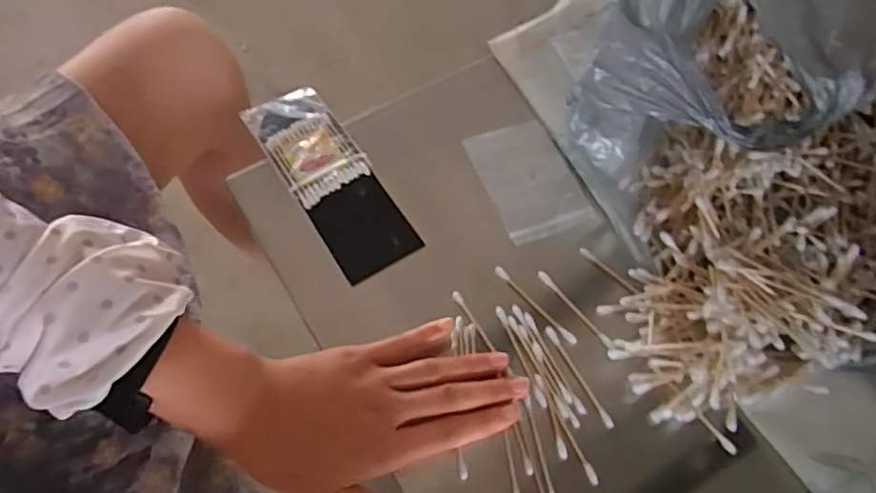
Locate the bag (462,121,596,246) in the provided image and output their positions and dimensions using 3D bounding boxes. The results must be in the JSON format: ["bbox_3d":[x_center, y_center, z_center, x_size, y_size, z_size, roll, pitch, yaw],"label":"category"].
[{"bbox_3d":[0.070,-0.052,0.469,0.068,0.004,0.101,-17,62,-10],"label":"bag"}]

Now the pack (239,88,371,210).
[{"bbox_3d":[-0.105,-0.083,0.485,0.063,0.008,0.110,-29,64,-16],"label":"pack"}]

